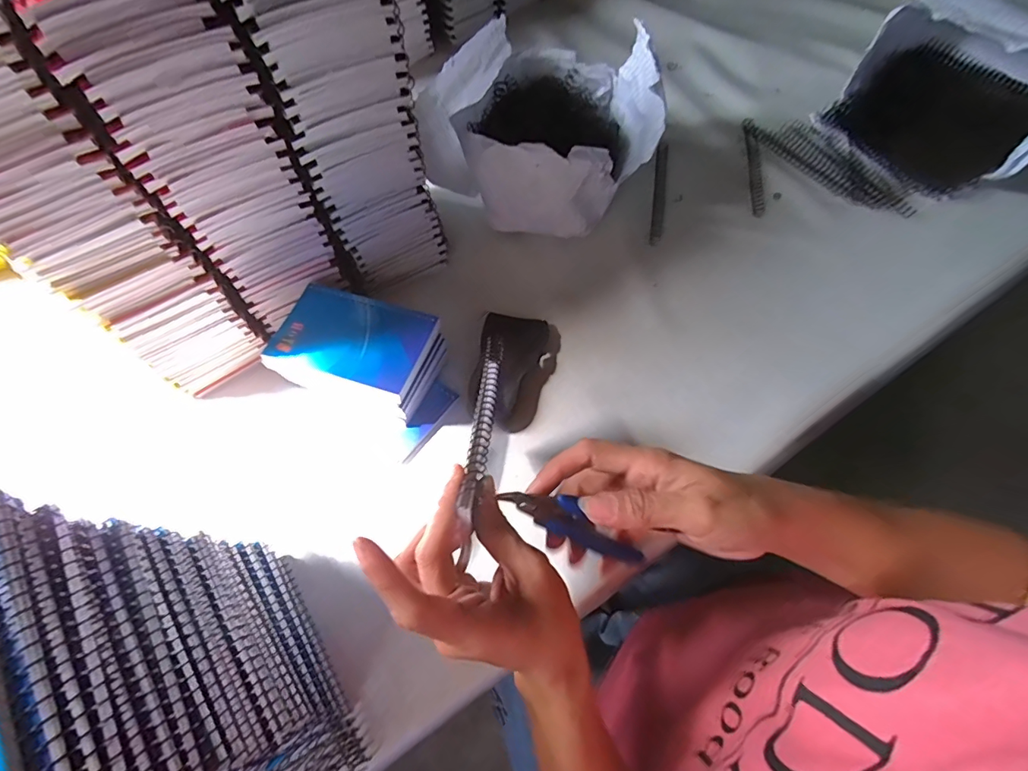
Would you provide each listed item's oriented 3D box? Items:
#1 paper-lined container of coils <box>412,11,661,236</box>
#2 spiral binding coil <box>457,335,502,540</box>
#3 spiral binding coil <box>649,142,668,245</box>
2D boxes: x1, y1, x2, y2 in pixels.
[{"bbox_3d":[0.037,-0.269,0.513,0.226,0.113,0.193,18,65,11],"label":"paper-lined container of coils"},{"bbox_3d":[-0.018,0.017,0.304,0.012,0.014,0.162,2,38,3],"label":"spiral binding coil"},{"bbox_3d":[0.166,-0.225,0.547,0.014,0.008,0.159,9,64,6],"label":"spiral binding coil"}]

